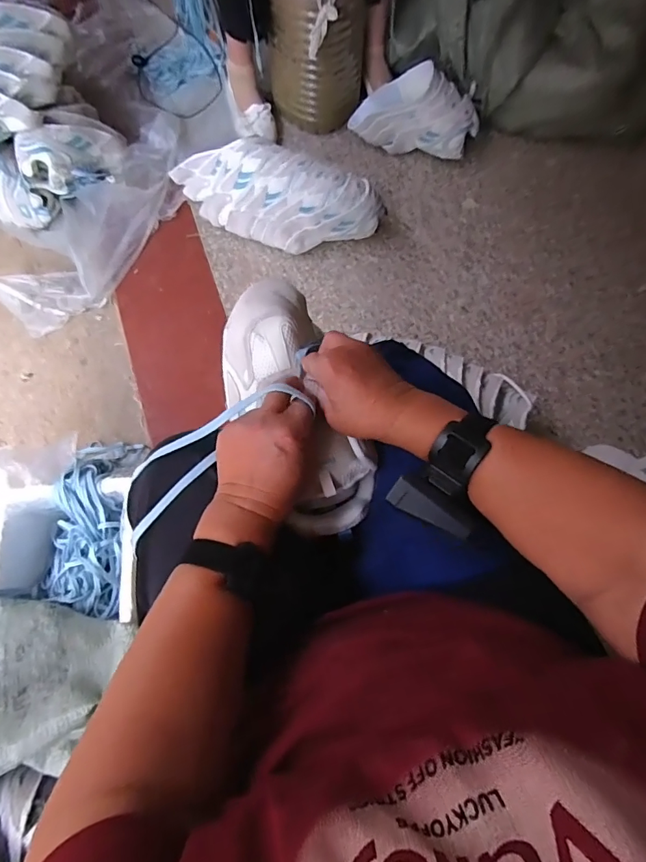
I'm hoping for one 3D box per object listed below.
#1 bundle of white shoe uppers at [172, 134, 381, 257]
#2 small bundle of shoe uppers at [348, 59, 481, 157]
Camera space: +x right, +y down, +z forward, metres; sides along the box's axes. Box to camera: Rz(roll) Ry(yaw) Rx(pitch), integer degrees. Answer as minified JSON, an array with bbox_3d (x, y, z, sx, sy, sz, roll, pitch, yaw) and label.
[{"bbox_3d":[-0.117,-0.503,0.970,0.469,0.148,0.165,22,73,6],"label":"bundle of white shoe uppers"},{"bbox_3d":[0.215,-0.751,1.072,0.292,0.132,0.165,12,73,3],"label":"small bundle of shoe uppers"}]

